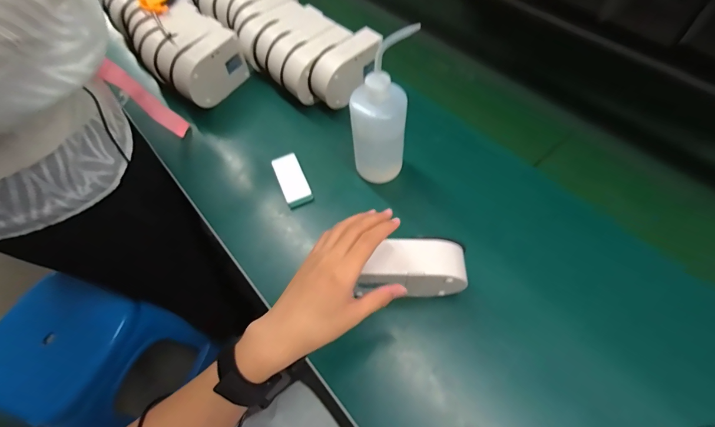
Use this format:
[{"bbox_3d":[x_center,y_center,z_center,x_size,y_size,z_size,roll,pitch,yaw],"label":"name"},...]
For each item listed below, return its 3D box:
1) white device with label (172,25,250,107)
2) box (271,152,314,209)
[{"bbox_3d":[-0.275,-0.267,0.640,0.051,0.097,0.138,29,64,19],"label":"white device with label"},{"bbox_3d":[-0.106,-0.051,0.557,0.042,0.034,0.093,-22,60,-10],"label":"box"}]

